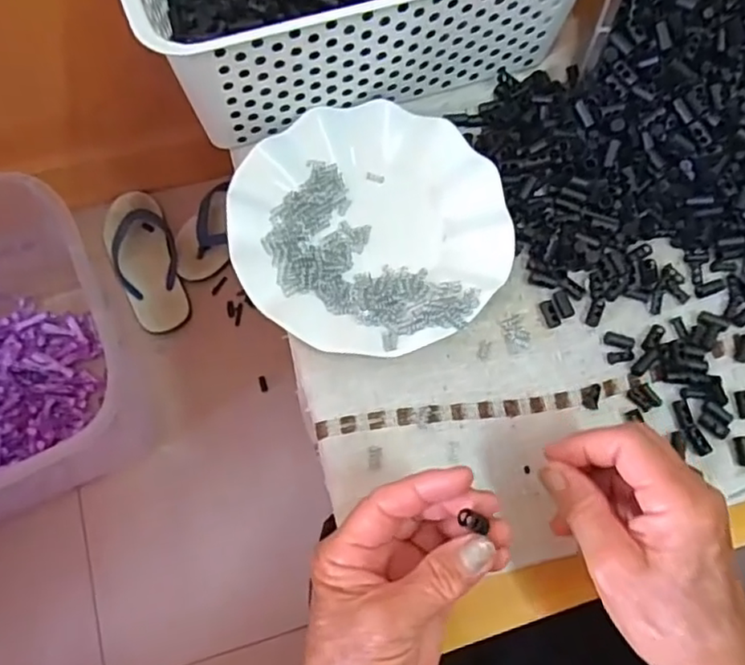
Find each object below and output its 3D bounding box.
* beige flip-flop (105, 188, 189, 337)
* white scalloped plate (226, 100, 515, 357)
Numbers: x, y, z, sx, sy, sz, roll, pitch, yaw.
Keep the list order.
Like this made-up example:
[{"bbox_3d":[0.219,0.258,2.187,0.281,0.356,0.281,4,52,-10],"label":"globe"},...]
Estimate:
[{"bbox_3d":[-0.341,-0.106,0.946,0.096,0.031,0.228,-23,74,-10],"label":"beige flip-flop"},{"bbox_3d":[-0.002,-0.072,0.425,0.180,0.024,0.178,1,71,-2],"label":"white scalloped plate"}]

